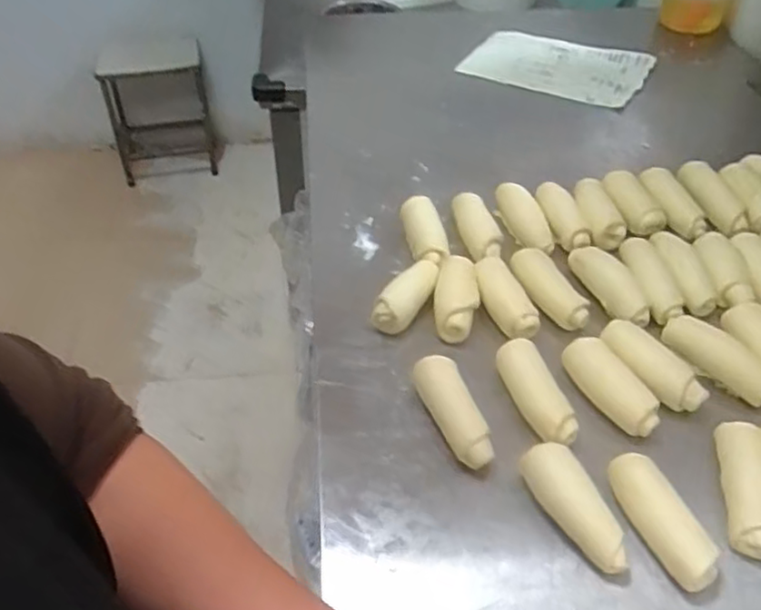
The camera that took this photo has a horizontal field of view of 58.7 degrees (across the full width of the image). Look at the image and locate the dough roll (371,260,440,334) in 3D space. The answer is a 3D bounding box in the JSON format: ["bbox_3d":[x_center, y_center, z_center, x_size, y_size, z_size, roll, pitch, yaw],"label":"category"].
[{"bbox_3d":[0.027,-0.009,0.626,0.033,0.029,0.089,23,48,22],"label":"dough roll"}]

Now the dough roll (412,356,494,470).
[{"bbox_3d":[0.056,0.082,0.525,0.031,0.032,0.091,-13,45,-15],"label":"dough roll"}]

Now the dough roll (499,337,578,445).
[{"bbox_3d":[0.123,0.066,0.540,0.035,0.025,0.093,-8,44,-10],"label":"dough roll"}]

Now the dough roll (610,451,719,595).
[{"bbox_3d":[0.188,0.146,0.457,0.034,0.033,0.092,-19,47,-20],"label":"dough roll"}]

